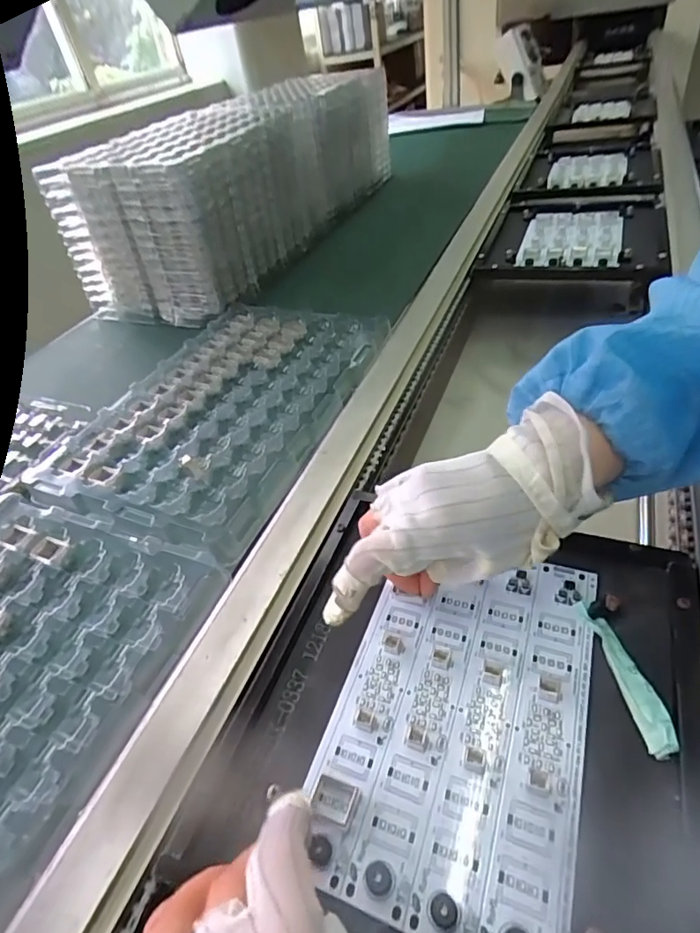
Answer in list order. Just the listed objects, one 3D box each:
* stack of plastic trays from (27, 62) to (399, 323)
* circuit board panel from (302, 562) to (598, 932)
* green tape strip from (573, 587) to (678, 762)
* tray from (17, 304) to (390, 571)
[{"bbox_3d":[-0.145,-0.490,0.836,0.205,0.180,0.663,7,45,22],"label":"stack of plastic trays"},{"bbox_3d":[0.061,0.132,0.285,0.125,0.011,0.200,13,48,18],"label":"circuit board panel"},{"bbox_3d":[0.150,0.109,0.282,0.016,0.004,0.093,-30,34,17],"label":"green tape strip"},{"bbox_3d":[-0.122,-0.067,0.497,0.219,0.015,0.328,13,48,17],"label":"tray"}]

